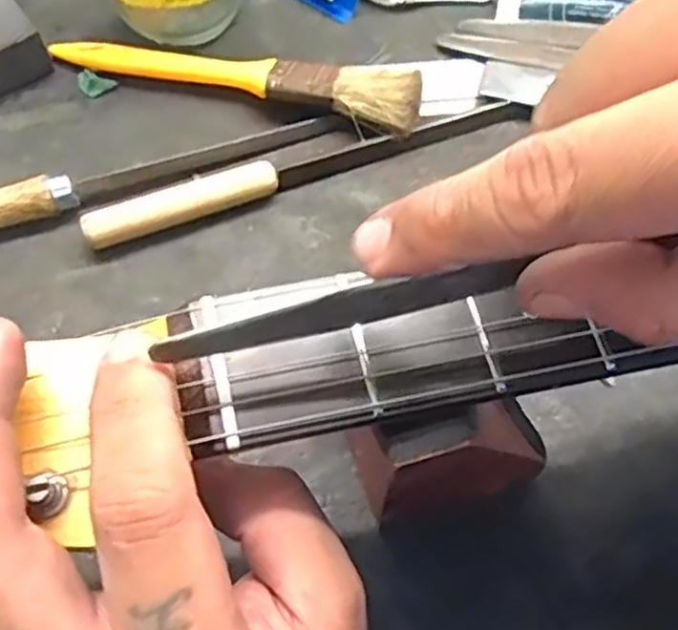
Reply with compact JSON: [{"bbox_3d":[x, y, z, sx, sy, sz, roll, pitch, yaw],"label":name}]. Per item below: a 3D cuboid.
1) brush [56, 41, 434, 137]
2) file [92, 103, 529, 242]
[{"bbox_3d":[-0.052,-0.121,0.353,0.185,0.023,0.029,14,66,6],"label":"brush"},{"bbox_3d":[-0.013,-0.072,0.339,0.214,0.014,0.019,-19,67,-9],"label":"file"}]

